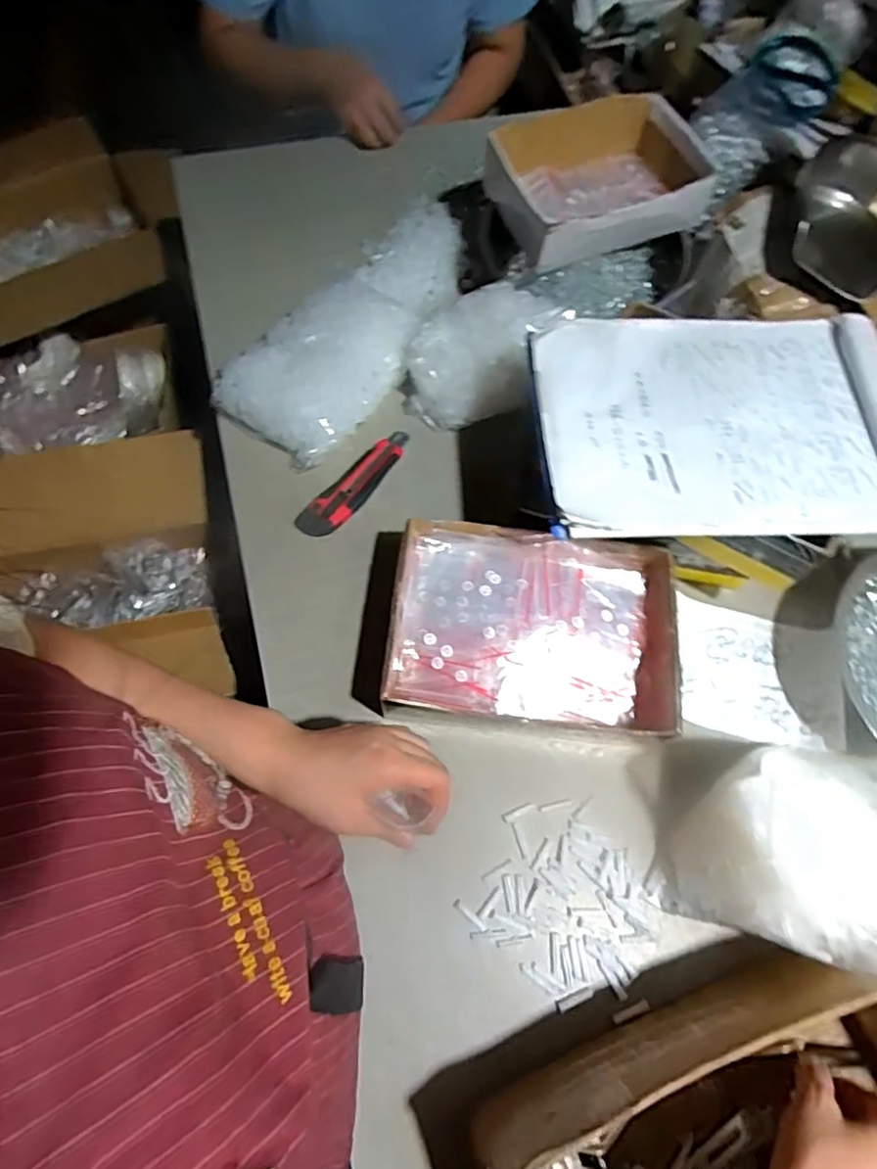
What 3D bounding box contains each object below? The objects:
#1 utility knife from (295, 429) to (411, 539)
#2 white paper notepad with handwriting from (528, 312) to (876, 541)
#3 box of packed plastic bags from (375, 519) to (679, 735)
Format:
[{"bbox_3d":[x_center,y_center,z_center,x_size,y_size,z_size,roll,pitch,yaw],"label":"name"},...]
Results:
[{"bbox_3d":[-0.085,-0.107,0.653,0.043,0.019,0.152,39,71,13],"label":"utility knife"},{"bbox_3d":[0.241,-0.139,0.520,0.310,0.011,0.217,-1,67,-3],"label":"white paper notepad with handwriting"},{"bbox_3d":[0.085,0.044,0.570,0.244,0.071,0.171,8,67,1],"label":"box of packed plastic bags"}]

